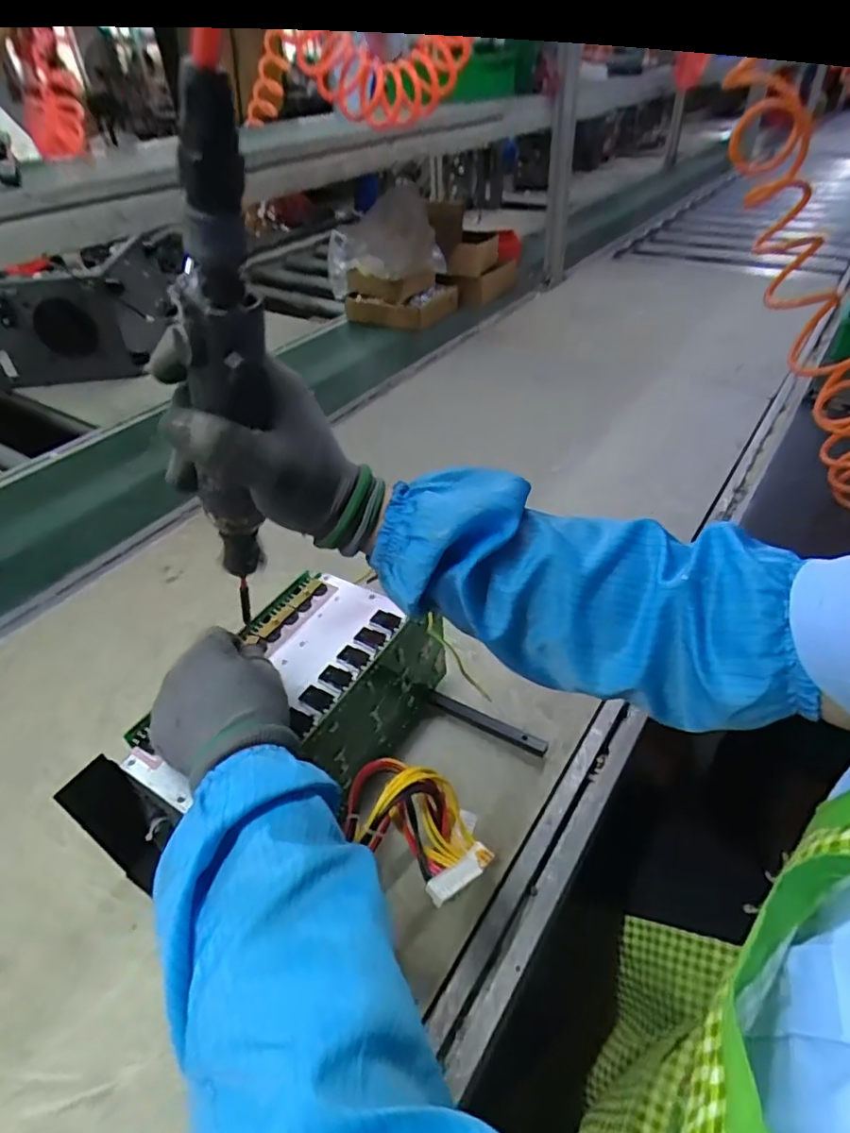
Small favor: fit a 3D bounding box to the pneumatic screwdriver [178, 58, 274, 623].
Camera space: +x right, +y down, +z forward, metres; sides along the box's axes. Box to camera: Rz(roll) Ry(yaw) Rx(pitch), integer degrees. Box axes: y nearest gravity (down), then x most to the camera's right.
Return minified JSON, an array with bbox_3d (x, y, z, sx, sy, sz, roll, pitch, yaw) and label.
[{"bbox_3d":[-0.103,-0.070,0.309,0.035,0.304,0.028,37,52,16],"label":"pneumatic screwdriver"}]

